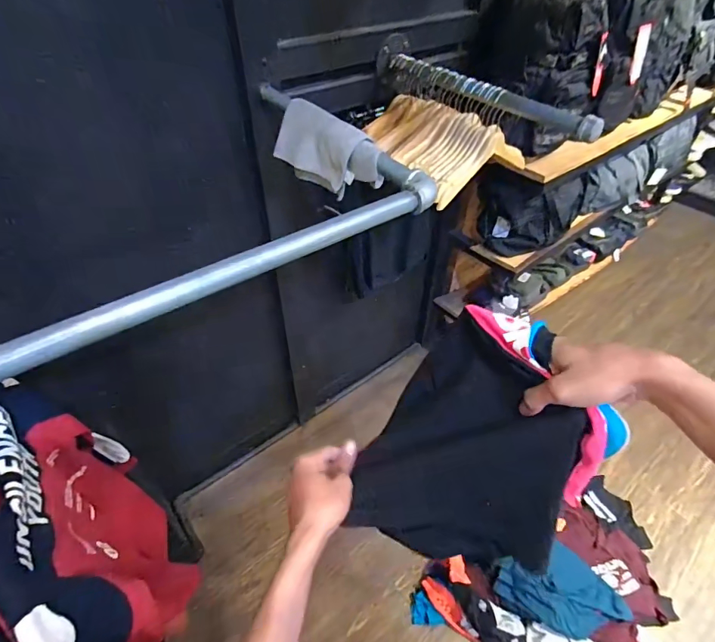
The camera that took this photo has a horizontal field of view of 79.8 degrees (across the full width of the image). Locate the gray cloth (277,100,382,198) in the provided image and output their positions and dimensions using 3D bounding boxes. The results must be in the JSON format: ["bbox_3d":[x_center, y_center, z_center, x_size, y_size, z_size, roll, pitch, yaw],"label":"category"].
[{"bbox_3d":[-0.050,-0.281,0.725,0.233,0.105,0.061,33,53,27],"label":"gray cloth"}]

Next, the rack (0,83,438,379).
[{"bbox_3d":[-0.381,-0.089,0.483,0.940,0.062,0.402,-28,53,-26],"label":"rack"}]

